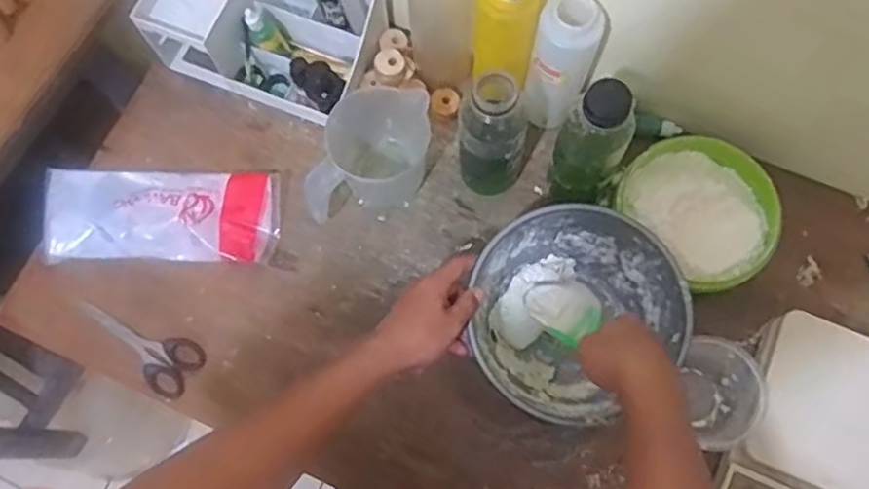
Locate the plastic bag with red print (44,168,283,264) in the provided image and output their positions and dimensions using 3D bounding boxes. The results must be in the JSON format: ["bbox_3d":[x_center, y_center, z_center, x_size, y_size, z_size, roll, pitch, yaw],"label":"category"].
[{"bbox_3d":[-0.297,-0.035,0.740,0.252,0.034,0.104,0,73,1],"label":"plastic bag with red print"}]

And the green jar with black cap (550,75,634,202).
[{"bbox_3d":[0.149,-0.087,0.669,0.058,0.182,0.053,0,73,1],"label":"green jar with black cap"}]

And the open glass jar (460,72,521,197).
[{"bbox_3d":[0.055,-0.096,0.674,0.058,0.182,0.052,11,73,5],"label":"open glass jar"}]

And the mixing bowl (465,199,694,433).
[{"bbox_3d":[0.128,0.066,0.670,0.189,0.109,0.177,0,73,1],"label":"mixing bowl"}]

